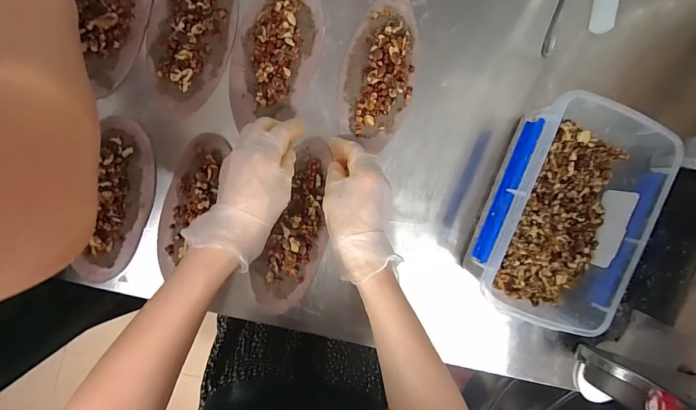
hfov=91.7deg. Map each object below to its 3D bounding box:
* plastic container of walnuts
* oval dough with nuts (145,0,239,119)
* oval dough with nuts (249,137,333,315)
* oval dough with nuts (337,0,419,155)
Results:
[{"bbox_3d":[0.276,0.012,0.420,0.203,0.086,0.256,18,93,-10],"label":"plastic container of walnuts"},{"bbox_3d":[-0.172,-0.194,0.368,0.087,0.016,0.186,13,93,-9],"label":"oval dough with nuts"},{"bbox_3d":[-0.060,0.030,0.412,0.075,0.021,0.219,14,96,-9],"label":"oval dough with nuts"},{"bbox_3d":[0.040,-0.159,0.403,0.087,0.019,0.179,10,94,-9],"label":"oval dough with nuts"}]

